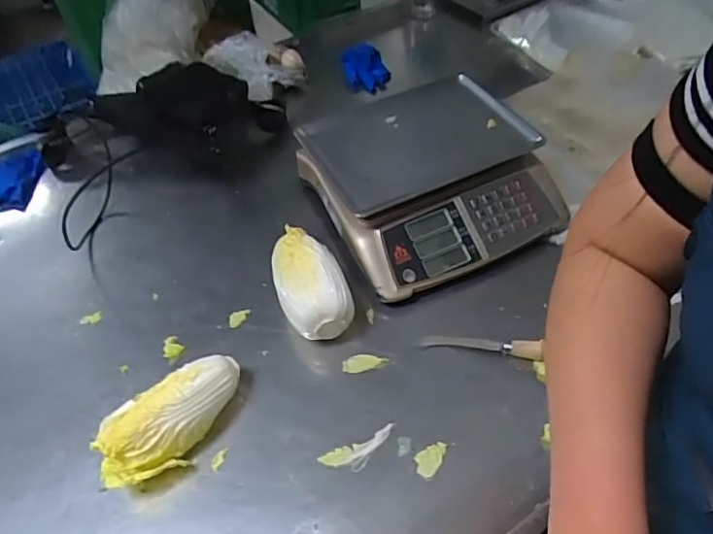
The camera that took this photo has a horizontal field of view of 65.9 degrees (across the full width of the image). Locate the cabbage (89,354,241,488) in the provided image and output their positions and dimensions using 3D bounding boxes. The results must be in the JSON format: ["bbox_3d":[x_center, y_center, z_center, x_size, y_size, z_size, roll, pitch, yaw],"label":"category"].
[{"bbox_3d":[-0.216,0.181,0.655,0.185,0.077,0.084,-32,54,-21],"label":"cabbage"}]

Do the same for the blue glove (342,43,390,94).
[{"bbox_3d":[0.016,-0.336,0.921,0.074,0.070,0.047,-4,49,2],"label":"blue glove"}]

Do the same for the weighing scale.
[{"bbox_3d":[0.102,-0.142,0.810,0.306,0.111,0.305,-24,57,-12],"label":"weighing scale"}]

